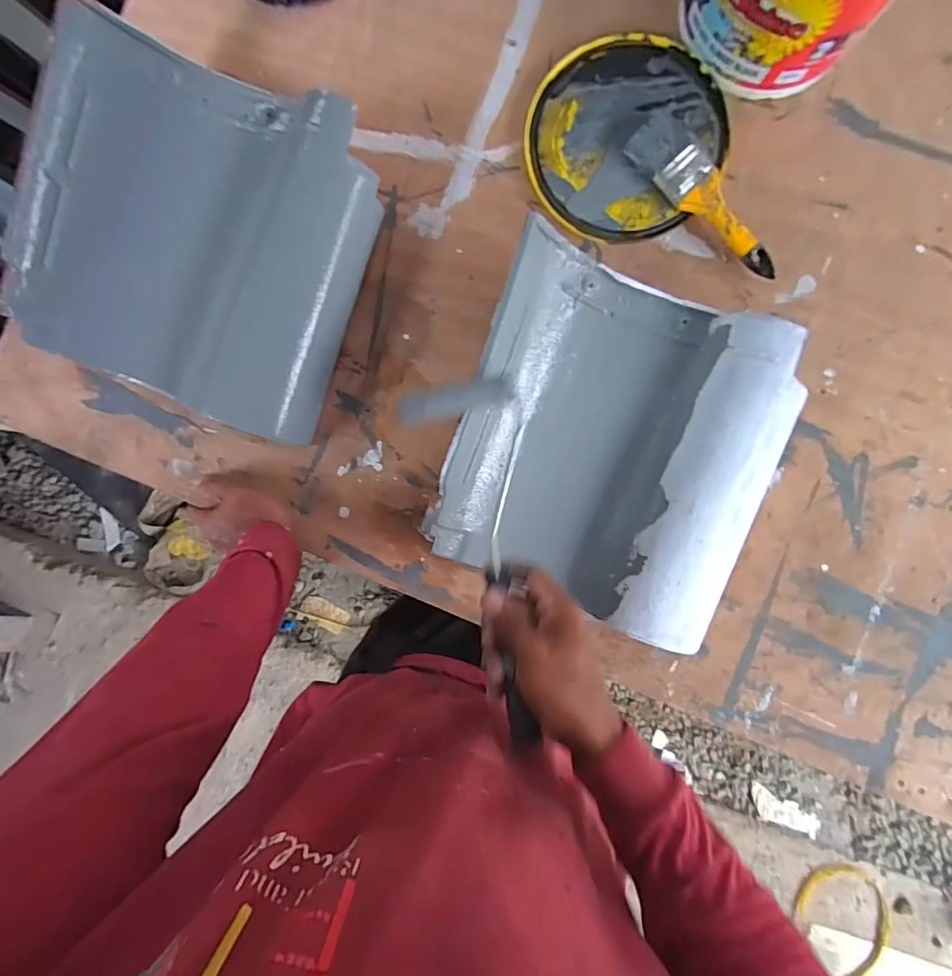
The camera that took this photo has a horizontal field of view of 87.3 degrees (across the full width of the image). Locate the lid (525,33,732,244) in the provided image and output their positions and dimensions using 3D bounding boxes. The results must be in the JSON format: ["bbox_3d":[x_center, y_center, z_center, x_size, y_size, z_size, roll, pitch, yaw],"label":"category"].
[{"bbox_3d":[0.150,-0.351,0.498,0.192,0.015,0.190,0,93,3],"label":"lid"}]

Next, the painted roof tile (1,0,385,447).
[{"bbox_3d":[-0.274,-0.236,0.494,0.303,0.074,0.332,19,94,1],"label":"painted roof tile"}]

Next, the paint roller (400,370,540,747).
[{"bbox_3d":[-0.006,0.054,0.408,0.106,0.036,0.299,-4,78,3],"label":"paint roller"}]

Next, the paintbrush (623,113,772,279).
[{"bbox_3d":[0.227,-0.281,0.483,0.050,0.026,0.183,-45,90,4],"label":"paintbrush"}]

